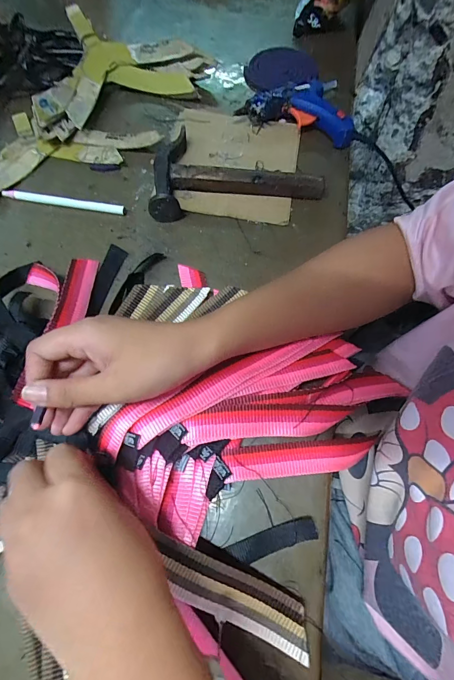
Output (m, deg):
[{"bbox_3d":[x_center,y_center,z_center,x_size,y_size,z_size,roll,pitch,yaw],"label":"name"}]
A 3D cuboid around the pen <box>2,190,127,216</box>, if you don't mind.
[{"bbox_3d":[-0.180,-0.153,0.347,0.137,0.010,0.010,10,69,3],"label":"pen"}]

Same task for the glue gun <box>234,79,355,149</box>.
[{"bbox_3d":[0.094,-0.290,0.394,0.138,0.033,0.081,21,70,7],"label":"glue gun"}]

